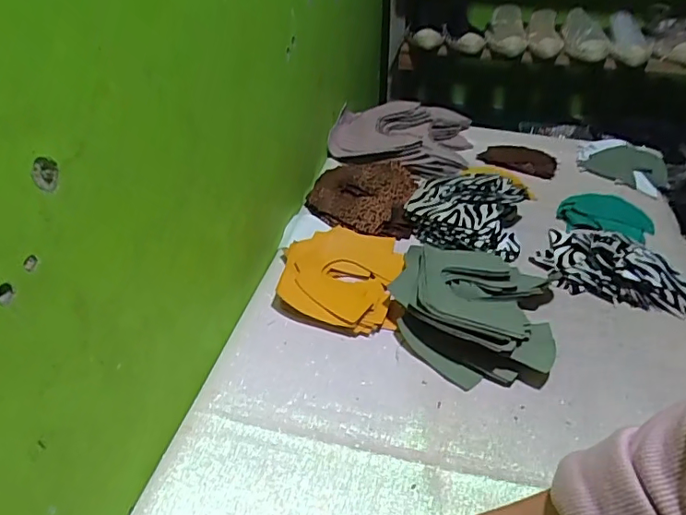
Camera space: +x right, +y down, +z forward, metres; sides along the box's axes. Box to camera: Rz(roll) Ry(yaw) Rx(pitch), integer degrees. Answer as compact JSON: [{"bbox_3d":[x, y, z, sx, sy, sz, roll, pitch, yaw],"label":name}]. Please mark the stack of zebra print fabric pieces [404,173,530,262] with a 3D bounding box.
[{"bbox_3d":[0.194,-0.079,0.844,0.175,0.049,0.170,10,41,10],"label":"stack of zebra print fabric pieces"}]

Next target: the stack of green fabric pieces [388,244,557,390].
[{"bbox_3d":[0.170,0.060,0.699,0.199,0.061,0.218,12,41,12],"label":"stack of green fabric pieces"}]

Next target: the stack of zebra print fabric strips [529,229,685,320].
[{"bbox_3d":[0.383,0.014,0.756,0.205,0.057,0.122,30,48,29],"label":"stack of zebra print fabric strips"}]

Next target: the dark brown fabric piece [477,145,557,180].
[{"bbox_3d":[0.332,-0.189,1.022,0.139,0.010,0.102,8,39,9],"label":"dark brown fabric piece"}]

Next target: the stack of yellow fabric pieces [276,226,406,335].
[{"bbox_3d":[-0.004,0.024,0.757,0.165,0.032,0.179,8,41,8],"label":"stack of yellow fabric pieces"}]

